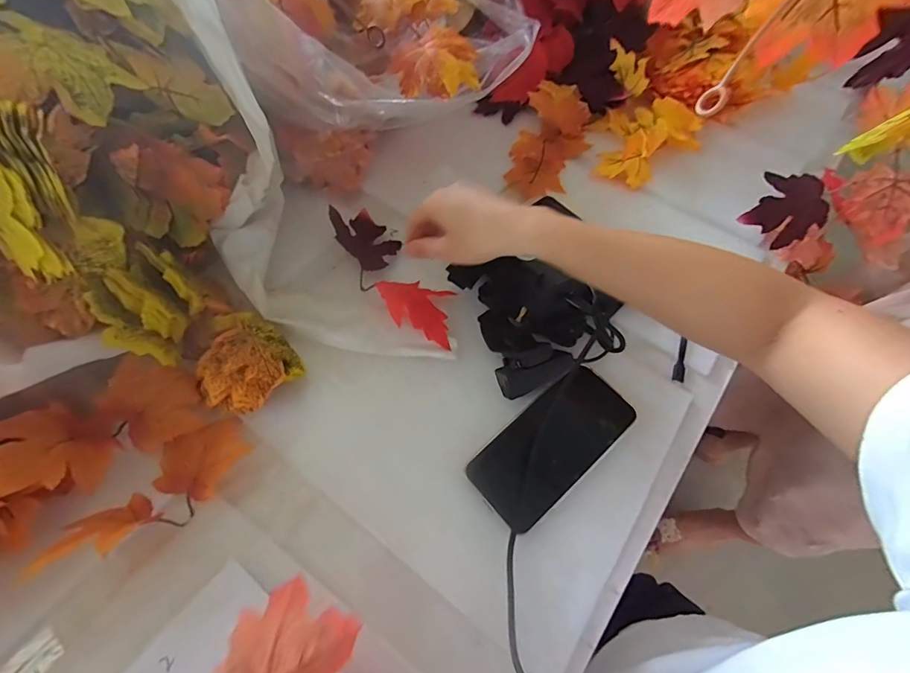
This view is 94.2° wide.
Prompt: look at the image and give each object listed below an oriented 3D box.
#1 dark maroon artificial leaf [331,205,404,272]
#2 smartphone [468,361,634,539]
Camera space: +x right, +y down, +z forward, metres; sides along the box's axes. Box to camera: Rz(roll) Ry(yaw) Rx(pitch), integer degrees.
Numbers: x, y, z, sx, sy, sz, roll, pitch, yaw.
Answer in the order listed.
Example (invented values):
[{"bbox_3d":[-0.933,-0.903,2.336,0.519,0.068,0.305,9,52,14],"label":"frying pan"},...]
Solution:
[{"bbox_3d":[-0.103,-0.116,0.481,0.058,0.030,0.081,-39,69,-23],"label":"dark maroon artificial leaf"},{"bbox_3d":[0.088,0.093,0.378,0.154,0.008,0.072,-37,68,-22],"label":"smartphone"}]

